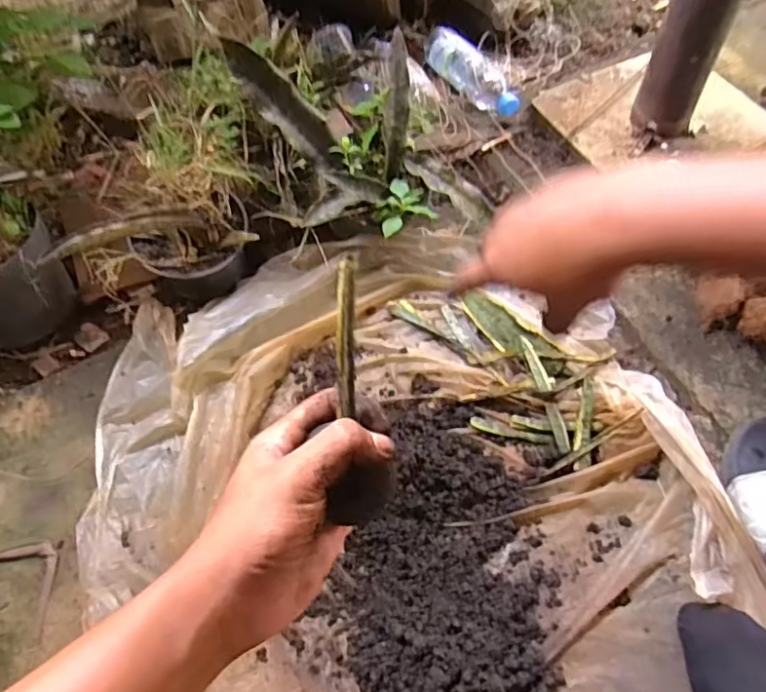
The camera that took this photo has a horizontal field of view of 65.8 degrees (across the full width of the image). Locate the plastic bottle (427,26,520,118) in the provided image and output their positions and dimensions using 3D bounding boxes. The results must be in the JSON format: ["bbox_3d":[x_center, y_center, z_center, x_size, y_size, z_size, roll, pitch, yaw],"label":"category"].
[{"bbox_3d":[0.148,-0.463,1.003,0.055,0.051,0.250,-30,62,-12],"label":"plastic bottle"}]

